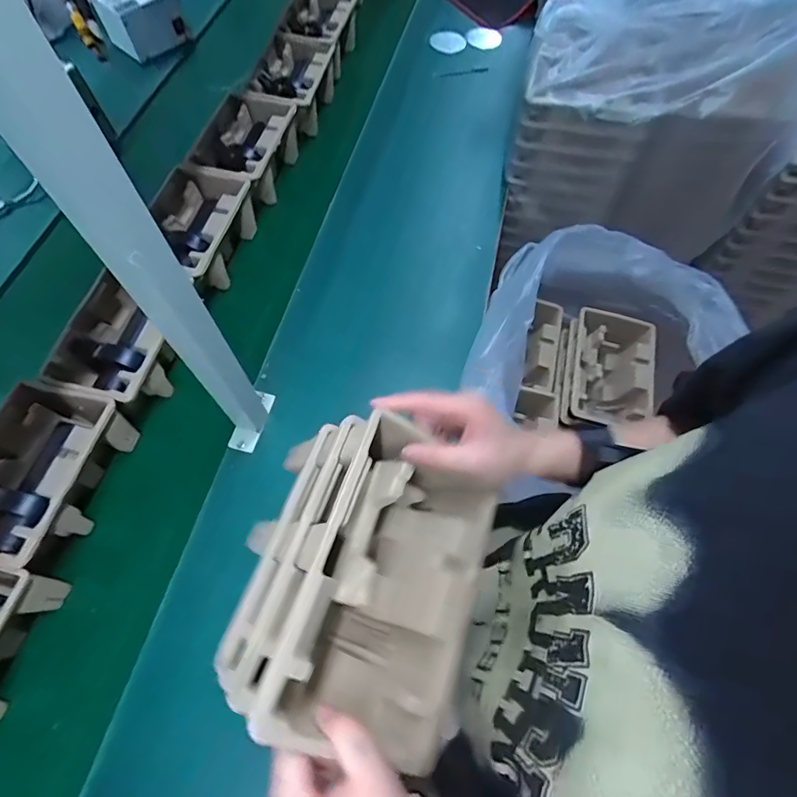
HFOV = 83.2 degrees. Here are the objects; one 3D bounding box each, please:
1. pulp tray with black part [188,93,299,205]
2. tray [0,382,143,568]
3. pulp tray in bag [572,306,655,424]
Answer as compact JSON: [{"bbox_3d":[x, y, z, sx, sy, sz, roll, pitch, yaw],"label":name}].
[{"bbox_3d":[-0.287,-0.477,0.874,0.131,0.103,0.215,12,66,3],"label":"pulp tray with black part"},{"bbox_3d":[-0.479,0.102,0.602,0.149,0.102,0.228,13,66,3],"label":"tray"},{"bbox_3d":[0.388,-0.039,0.845,0.129,0.107,0.216,13,66,3],"label":"pulp tray in bag"}]

